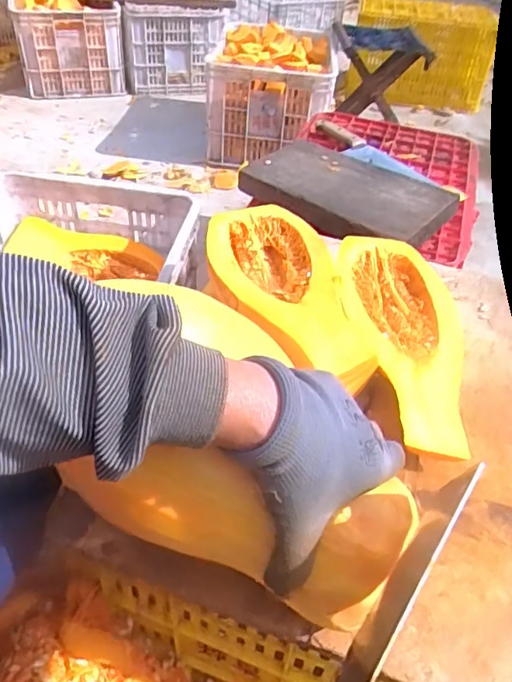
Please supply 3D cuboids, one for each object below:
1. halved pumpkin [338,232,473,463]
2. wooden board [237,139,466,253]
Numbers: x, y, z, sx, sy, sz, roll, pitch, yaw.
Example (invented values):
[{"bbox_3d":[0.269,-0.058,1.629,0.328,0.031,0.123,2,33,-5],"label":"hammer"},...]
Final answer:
[{"bbox_3d":[0.146,0.000,0.552,0.133,0.076,0.259,9,43,4],"label":"halved pumpkin"},{"bbox_3d":[0.142,-0.242,0.862,0.315,0.048,0.209,25,46,20],"label":"wooden board"}]

